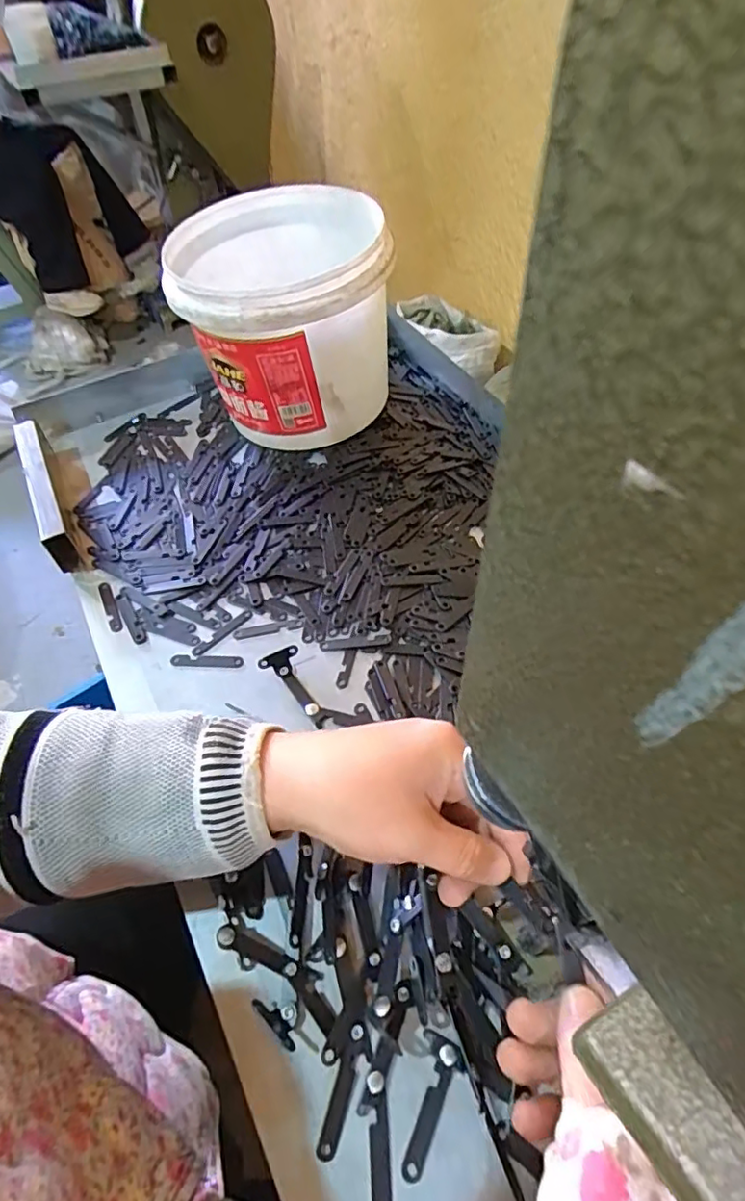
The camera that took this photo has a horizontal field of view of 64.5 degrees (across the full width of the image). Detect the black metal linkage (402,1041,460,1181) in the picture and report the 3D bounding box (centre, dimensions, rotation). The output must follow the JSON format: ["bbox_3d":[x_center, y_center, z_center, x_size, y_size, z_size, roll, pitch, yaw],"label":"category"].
[{"bbox_3d":[0.027,0.234,0.271,0.010,0.004,0.052,19,57,18],"label":"black metal linkage"}]

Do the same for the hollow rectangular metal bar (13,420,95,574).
[{"bbox_3d":[-0.279,-0.093,0.510,0.021,0.048,0.168,-24,55,-13],"label":"hollow rectangular metal bar"}]

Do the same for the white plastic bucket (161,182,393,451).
[{"bbox_3d":[-0.081,-0.251,0.542,0.161,0.155,0.185,-13,54,-4],"label":"white plastic bucket"}]

